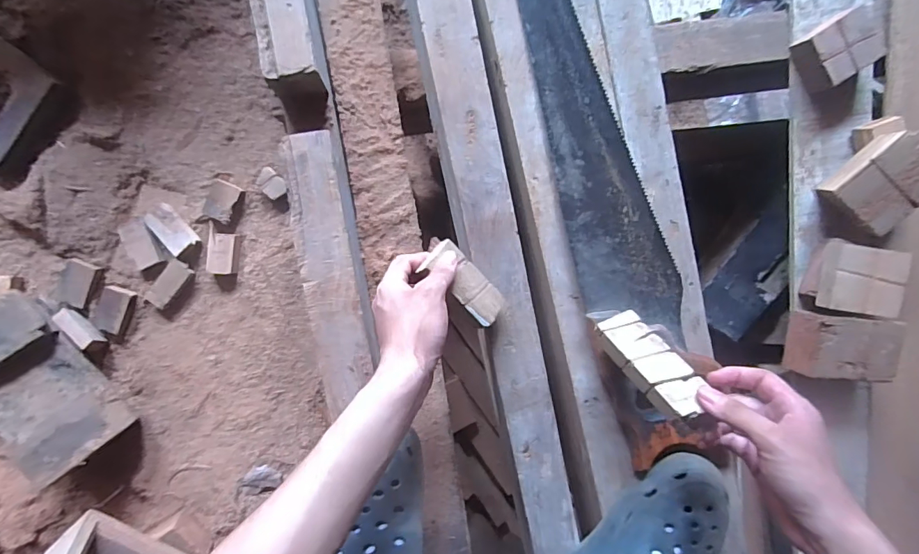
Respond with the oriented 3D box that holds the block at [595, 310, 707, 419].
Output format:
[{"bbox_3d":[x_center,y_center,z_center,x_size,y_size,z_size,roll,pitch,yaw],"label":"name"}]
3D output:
[{"bbox_3d":[0.163,0.072,0.398,0.042,0.017,0.103,-31,50,-2],"label":"block"}]

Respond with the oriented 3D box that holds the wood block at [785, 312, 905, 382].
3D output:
[{"bbox_3d":[0.514,0.093,0.628,0.114,0.053,0.085,5,96,-7],"label":"wood block"}]

